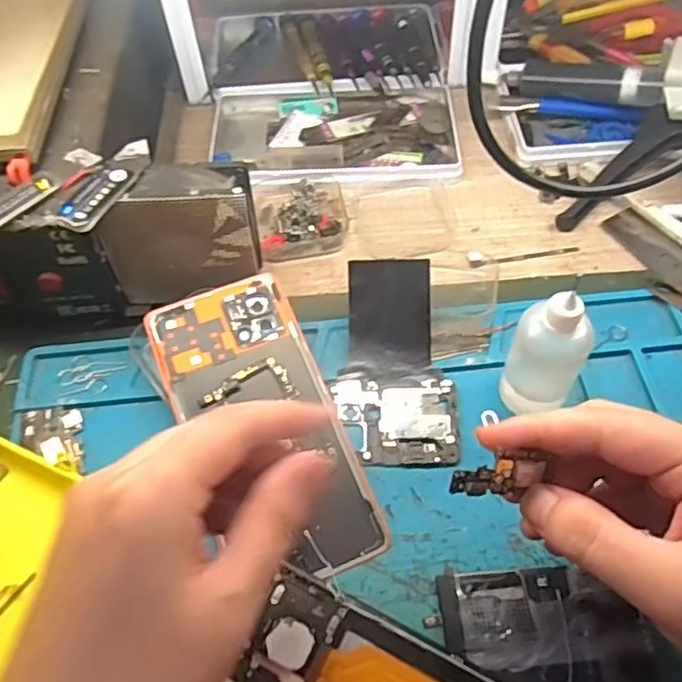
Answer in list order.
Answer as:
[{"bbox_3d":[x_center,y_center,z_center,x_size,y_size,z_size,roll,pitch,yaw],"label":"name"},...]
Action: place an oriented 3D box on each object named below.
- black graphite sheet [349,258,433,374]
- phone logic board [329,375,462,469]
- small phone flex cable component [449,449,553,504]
[{"bbox_3d":[0.027,-0.014,0.347,0.044,0.004,0.061,-2,95,10],"label":"black graphite sheet"},{"bbox_3d":[0.029,0.042,0.332,0.065,0.004,0.050,0,57,3],"label":"phone logic board"},{"bbox_3d":[0.061,0.052,0.240,0.042,0.019,0.004,-1,10,-16],"label":"small phone flex cable component"}]

